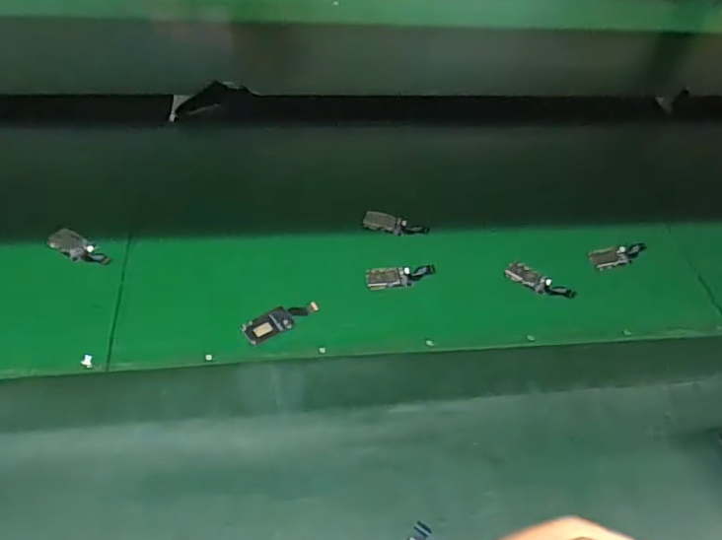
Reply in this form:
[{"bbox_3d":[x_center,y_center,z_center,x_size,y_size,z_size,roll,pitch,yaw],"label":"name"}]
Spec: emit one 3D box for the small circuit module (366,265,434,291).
[{"bbox_3d":[0.034,0.006,0.484,0.059,0.006,0.021,-2,51,-8],"label":"small circuit module"}]

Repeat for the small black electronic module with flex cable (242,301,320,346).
[{"bbox_3d":[-0.063,0.039,0.448,0.060,0.004,0.024,-24,56,-23],"label":"small black electronic module with flex cable"}]

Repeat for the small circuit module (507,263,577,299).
[{"bbox_3d":[0.157,0.010,0.496,0.059,0.009,0.022,32,54,20],"label":"small circuit module"}]

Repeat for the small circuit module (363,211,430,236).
[{"bbox_3d":[0.033,-0.042,0.524,0.061,0.005,0.023,9,50,2],"label":"small circuit module"}]

